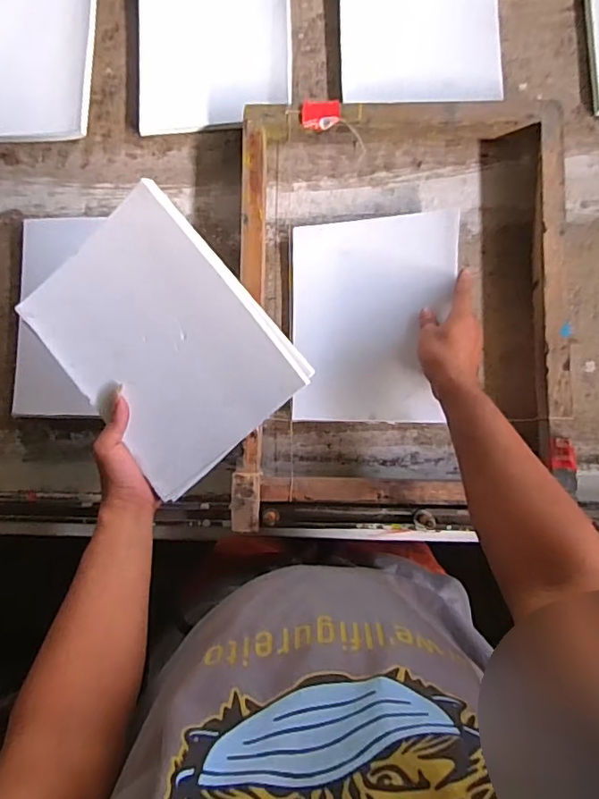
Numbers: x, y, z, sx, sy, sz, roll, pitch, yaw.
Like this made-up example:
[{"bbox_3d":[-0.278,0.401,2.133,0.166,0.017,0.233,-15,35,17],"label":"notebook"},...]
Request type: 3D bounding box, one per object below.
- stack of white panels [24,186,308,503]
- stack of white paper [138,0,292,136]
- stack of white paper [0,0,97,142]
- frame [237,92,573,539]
[{"bbox_3d":[-0.147,-0.059,0.575,0.211,0.017,0.269,-40,91,13],"label":"stack of white panels"},{"bbox_3d":[-0.121,-0.520,0.753,0.216,0.027,0.272,-1,87,1],"label":"stack of white paper"},{"bbox_3d":[-0.402,-0.503,0.758,0.220,0.014,0.268,0,87,1],"label":"stack of white paper"},{"bbox_3d":[0.134,-0.119,0.675,0.423,0.058,0.556,1,85,3],"label":"frame"}]

